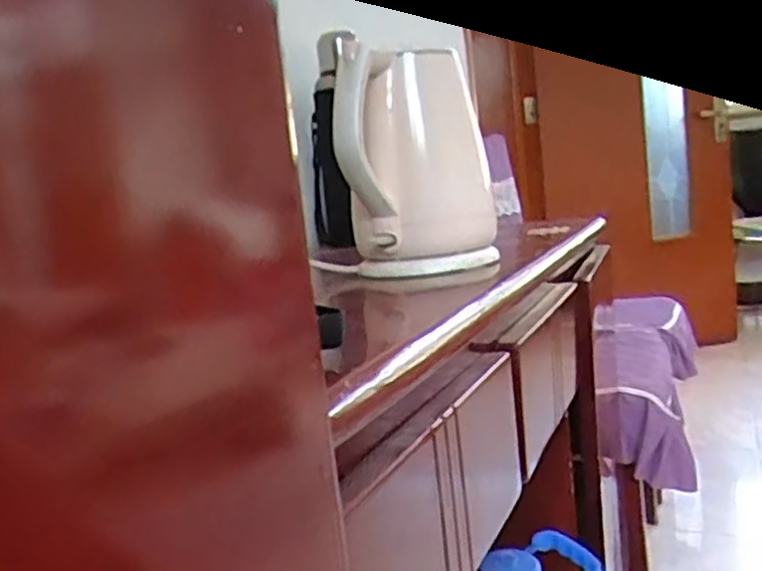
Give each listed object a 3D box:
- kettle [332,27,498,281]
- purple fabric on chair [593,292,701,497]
[{"bbox_3d":[0.037,-0.119,0.752,0.145,0.221,0.156,-4,9,7],"label":"kettle"},{"bbox_3d":[0.526,0.192,1.488,0.195,0.221,0.556,-2,10,22],"label":"purple fabric on chair"}]

